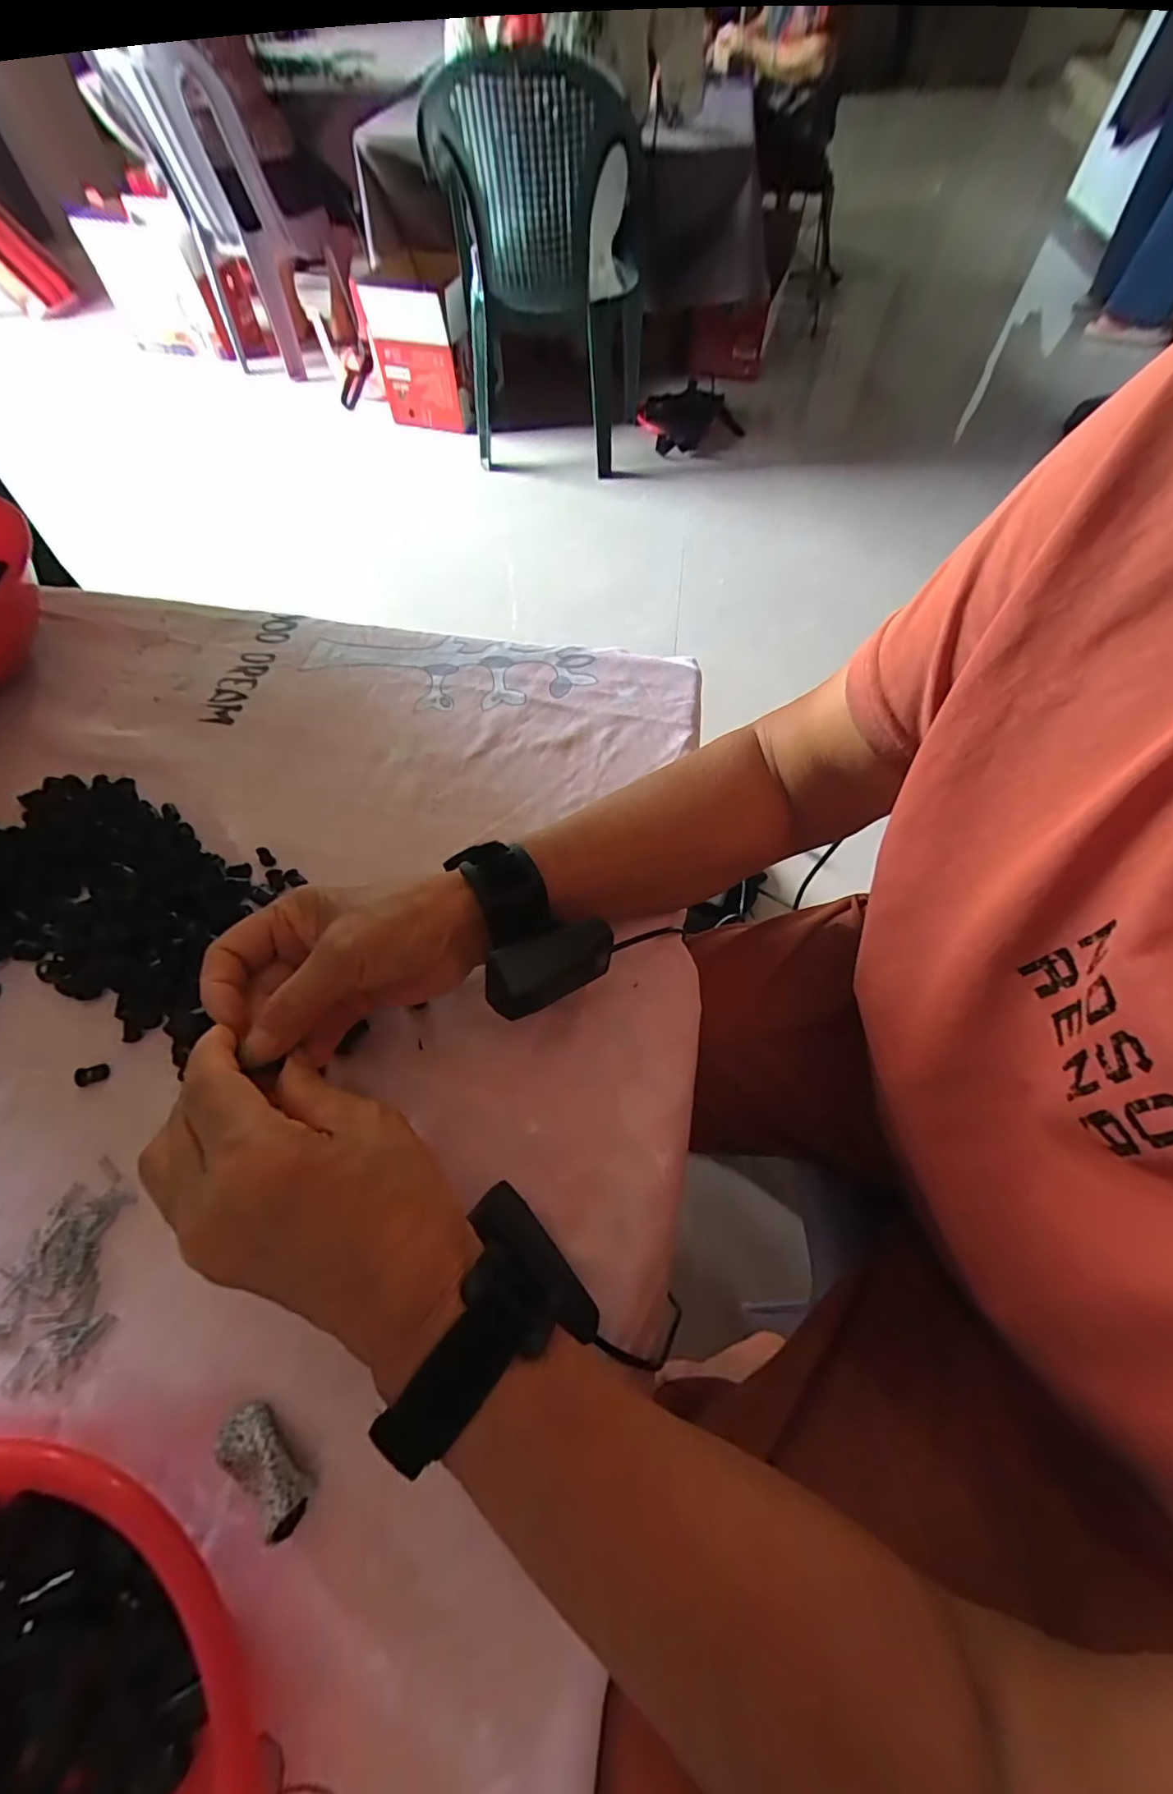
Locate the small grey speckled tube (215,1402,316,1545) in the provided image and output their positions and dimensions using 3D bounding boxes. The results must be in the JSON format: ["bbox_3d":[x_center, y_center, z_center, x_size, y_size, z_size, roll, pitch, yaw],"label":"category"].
[{"bbox_3d":[-0.133,0.234,0.238,0.048,0.020,0.021,33,66,15],"label":"small grey speckled tube"}]

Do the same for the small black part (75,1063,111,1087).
[{"bbox_3d":[-0.272,0.097,0.317,0.016,0.004,0.010,-12,63,-8],"label":"small black part"}]

